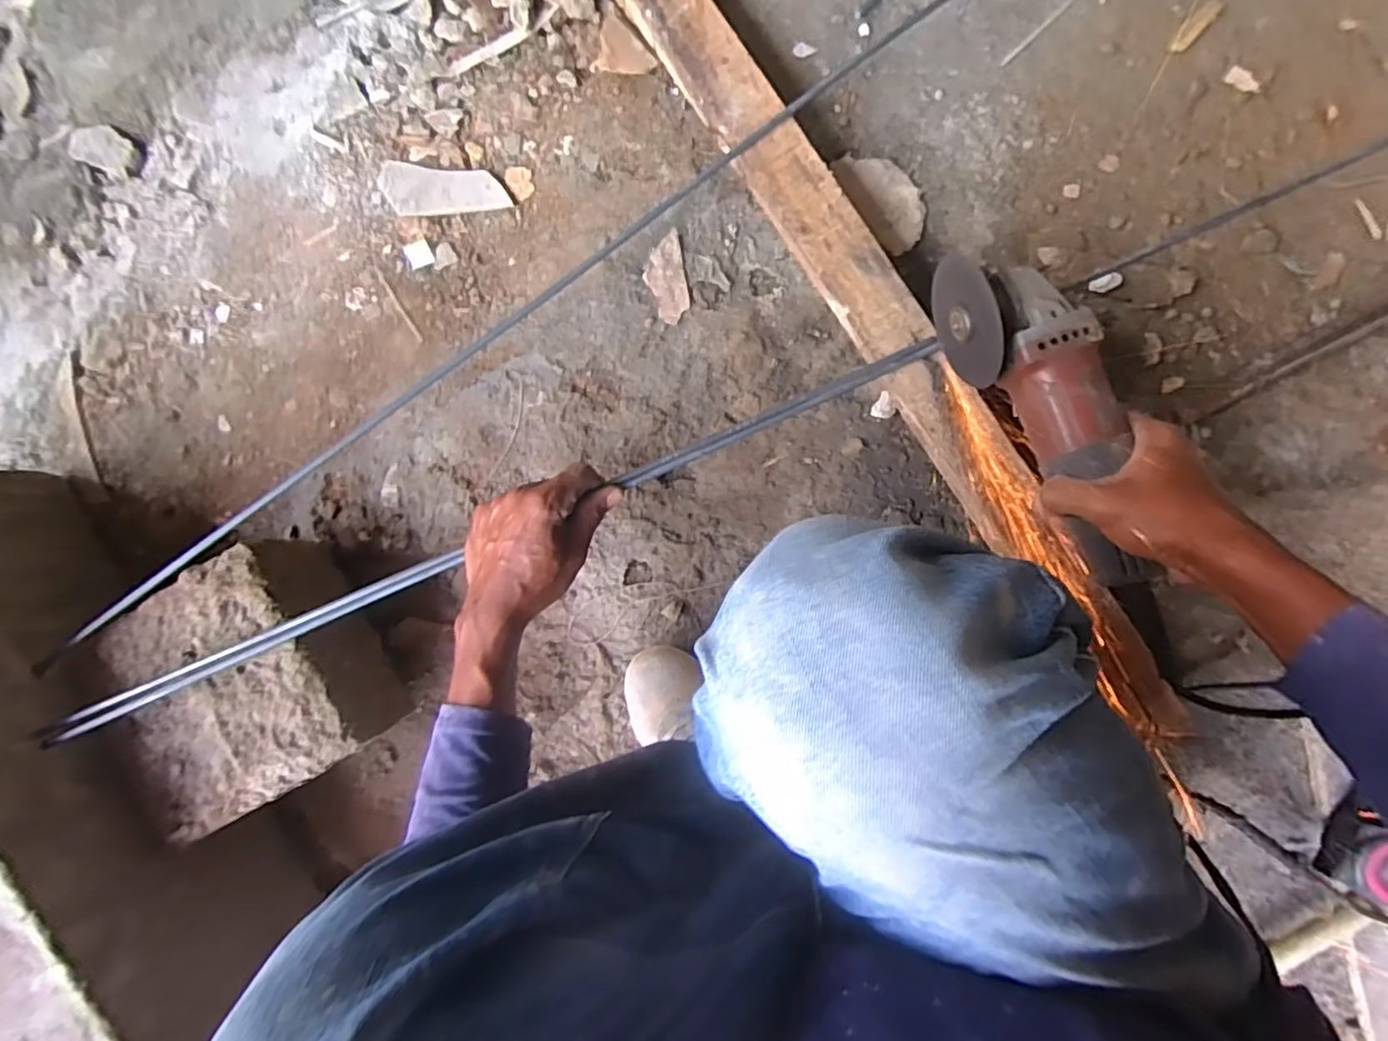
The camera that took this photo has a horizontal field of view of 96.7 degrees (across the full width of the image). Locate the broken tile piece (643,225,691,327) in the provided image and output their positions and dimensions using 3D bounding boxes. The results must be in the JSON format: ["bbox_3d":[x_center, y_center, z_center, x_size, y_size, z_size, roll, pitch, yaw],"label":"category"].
[{"bbox_3d":[-0.027,-0.233,0.596,0.039,0.009,0.081,-11,93,4],"label":"broken tile piece"}]

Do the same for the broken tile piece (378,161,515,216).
[{"bbox_3d":[-0.245,-0.322,0.605,0.126,0.009,0.047,5,94,3],"label":"broken tile piece"}]

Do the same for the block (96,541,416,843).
[{"bbox_3d":[-0.407,0.147,0.576,0.198,0.121,0.203,-29,92,5],"label":"block"}]

